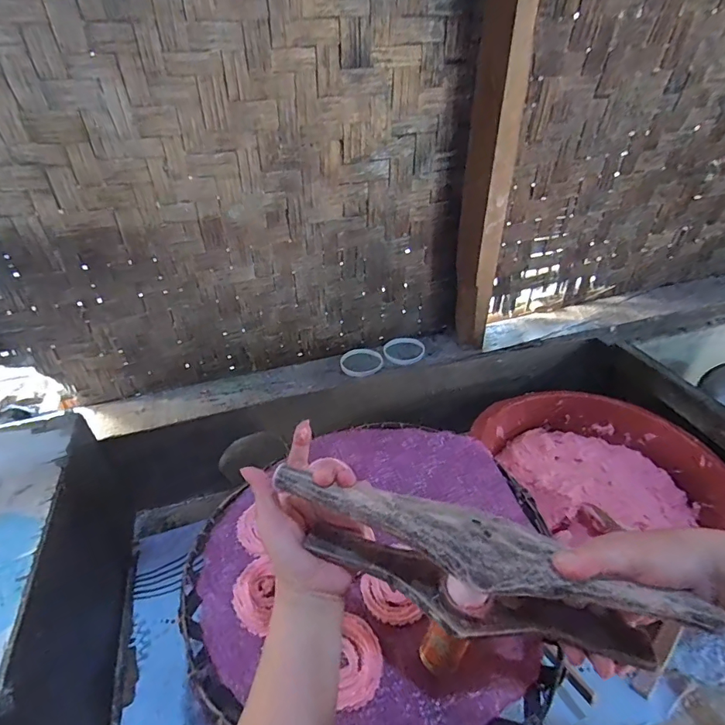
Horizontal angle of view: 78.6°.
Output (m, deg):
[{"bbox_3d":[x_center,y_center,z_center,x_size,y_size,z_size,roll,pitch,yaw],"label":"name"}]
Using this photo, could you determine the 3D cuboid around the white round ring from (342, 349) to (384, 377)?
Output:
[{"bbox_3d":[-0.003,-0.001,0.939,0.085,0.011,0.084,-1,37,1],"label":"white round ring"}]

